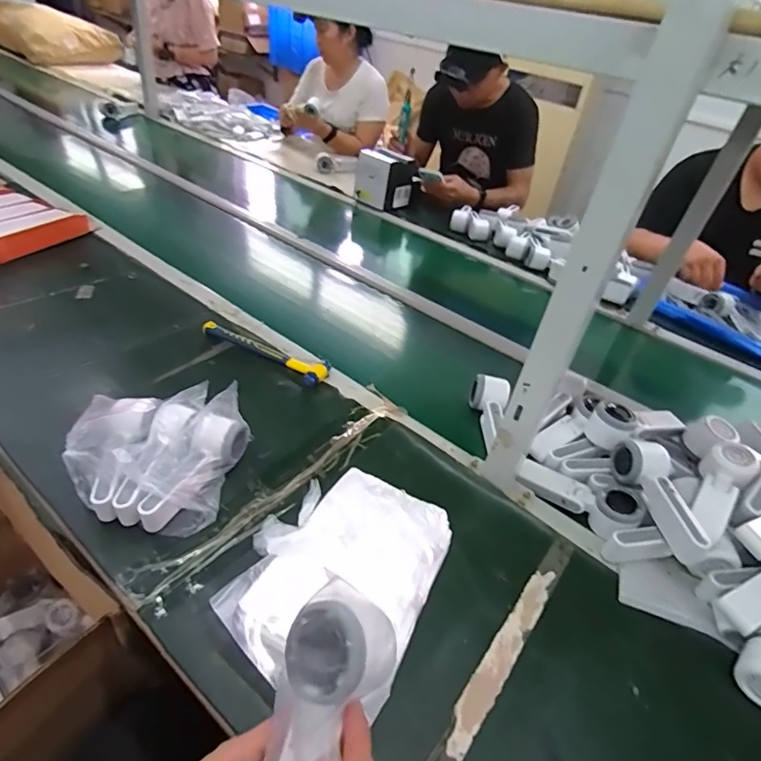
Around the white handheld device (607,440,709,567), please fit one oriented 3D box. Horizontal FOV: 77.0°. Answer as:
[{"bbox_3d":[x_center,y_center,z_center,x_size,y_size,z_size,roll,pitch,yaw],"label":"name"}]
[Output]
[{"bbox_3d":[0.358,0.147,0.616,0.049,0.057,0.167,2,40,-10],"label":"white handheld device"}]

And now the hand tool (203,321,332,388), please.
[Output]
[{"bbox_3d":[-0.200,-0.053,0.828,0.244,0.019,0.058,23,44,17],"label":"hand tool"}]

